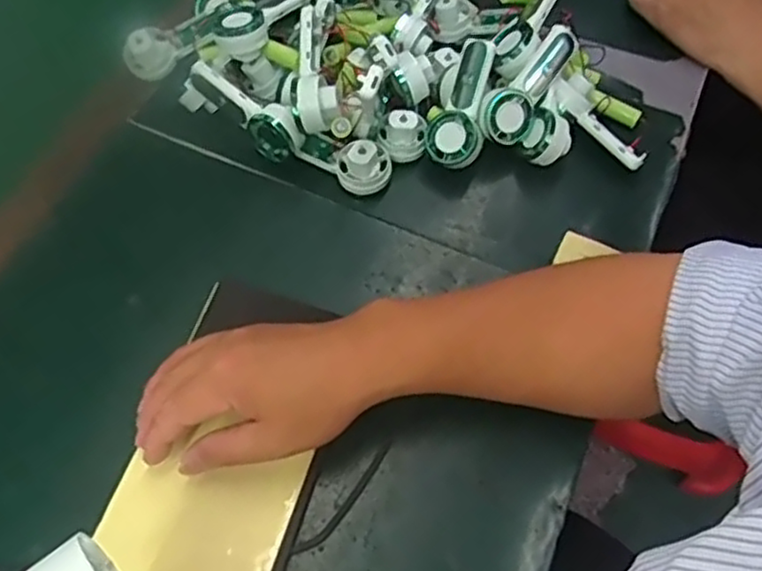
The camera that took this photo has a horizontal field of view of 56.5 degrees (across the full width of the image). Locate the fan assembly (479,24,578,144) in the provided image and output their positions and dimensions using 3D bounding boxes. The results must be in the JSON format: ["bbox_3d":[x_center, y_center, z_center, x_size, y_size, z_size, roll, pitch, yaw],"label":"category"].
[{"bbox_3d":[0.109,-0.146,0.521,0.031,0.025,0.092,39,95,18],"label":"fan assembly"}]

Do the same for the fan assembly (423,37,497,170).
[{"bbox_3d":[0.061,-0.134,0.521,0.041,0.021,0.093,16,90,8],"label":"fan assembly"}]

